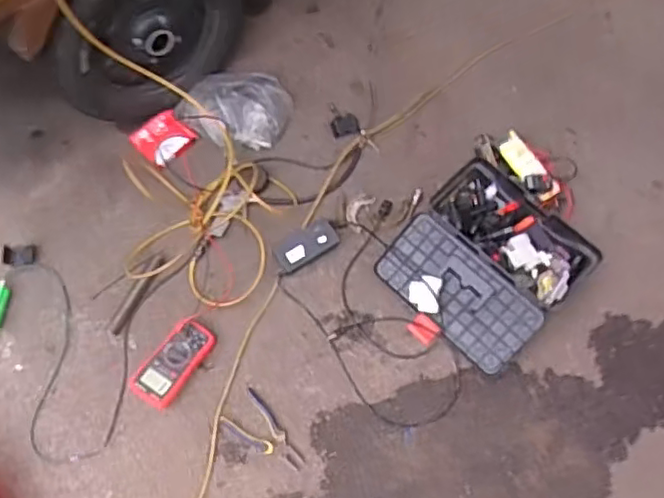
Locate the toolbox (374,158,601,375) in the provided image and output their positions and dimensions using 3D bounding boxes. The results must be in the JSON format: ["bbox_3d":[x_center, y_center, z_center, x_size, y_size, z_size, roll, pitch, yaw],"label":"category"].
[{"bbox_3d":[0.334,0.026,1.376,0.339,0.127,0.343,-41,74,-15],"label":"toolbox"}]

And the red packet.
[{"bbox_3d":[-0.406,-0.271,1.533,0.122,0.012,0.117,-41,74,-15],"label":"red packet"}]

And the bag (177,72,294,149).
[{"bbox_3d":[-0.226,-0.344,1.533,0.238,0.071,0.200,33,72,12],"label":"bag"}]

